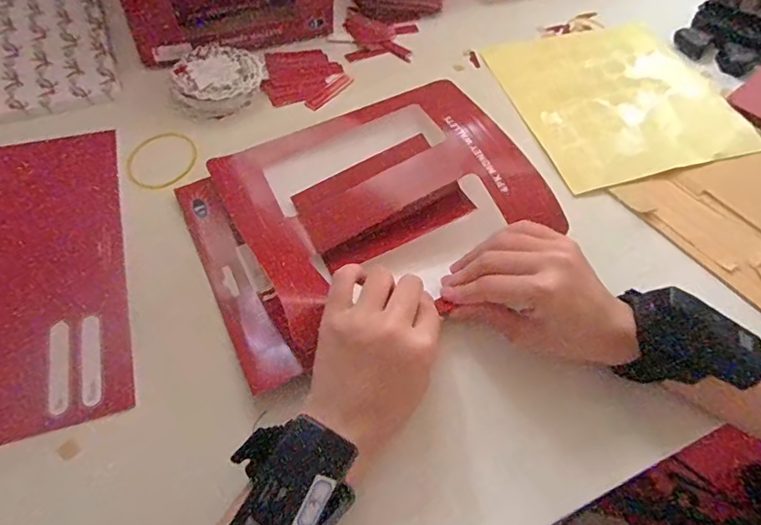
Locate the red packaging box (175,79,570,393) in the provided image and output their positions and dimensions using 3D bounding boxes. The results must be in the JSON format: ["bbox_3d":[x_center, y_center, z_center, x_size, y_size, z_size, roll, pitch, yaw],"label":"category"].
[{"bbox_3d":[-0.015,-0.047,0.385,0.249,0.055,0.204,-22,60,-18],"label":"red packaging box"}]

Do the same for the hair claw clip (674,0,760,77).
[{"bbox_3d":[0.411,-0.258,0.569,0.108,0.032,0.085,39,62,21],"label":"hair claw clip"}]

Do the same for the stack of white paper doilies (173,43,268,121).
[{"bbox_3d":[-0.150,-0.173,0.468,0.071,0.027,0.085,25,58,13],"label":"stack of white paper doilies"}]

